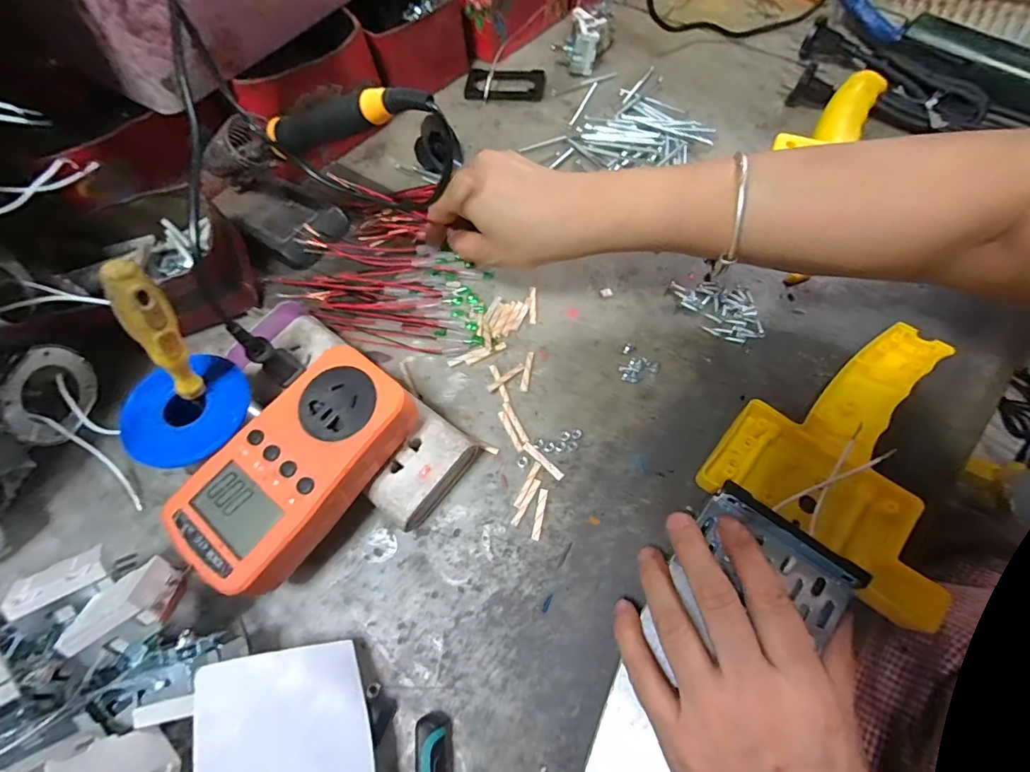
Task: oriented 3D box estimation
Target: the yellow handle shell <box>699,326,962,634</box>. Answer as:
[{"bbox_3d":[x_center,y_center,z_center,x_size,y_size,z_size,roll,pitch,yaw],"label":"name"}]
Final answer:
[{"bbox_3d":[0.204,0.035,0.282,0.123,0.035,0.148,38,70,19],"label":"yellow handle shell"}]

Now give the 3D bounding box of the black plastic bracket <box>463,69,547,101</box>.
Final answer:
[{"bbox_3d":[-0.009,-0.299,0.478,0.077,0.005,0.052,10,64,7],"label":"black plastic bracket"}]

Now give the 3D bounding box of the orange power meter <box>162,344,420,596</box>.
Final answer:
[{"bbox_3d":[-0.114,0.042,0.257,0.068,0.033,0.125,33,69,17],"label":"orange power meter"}]

